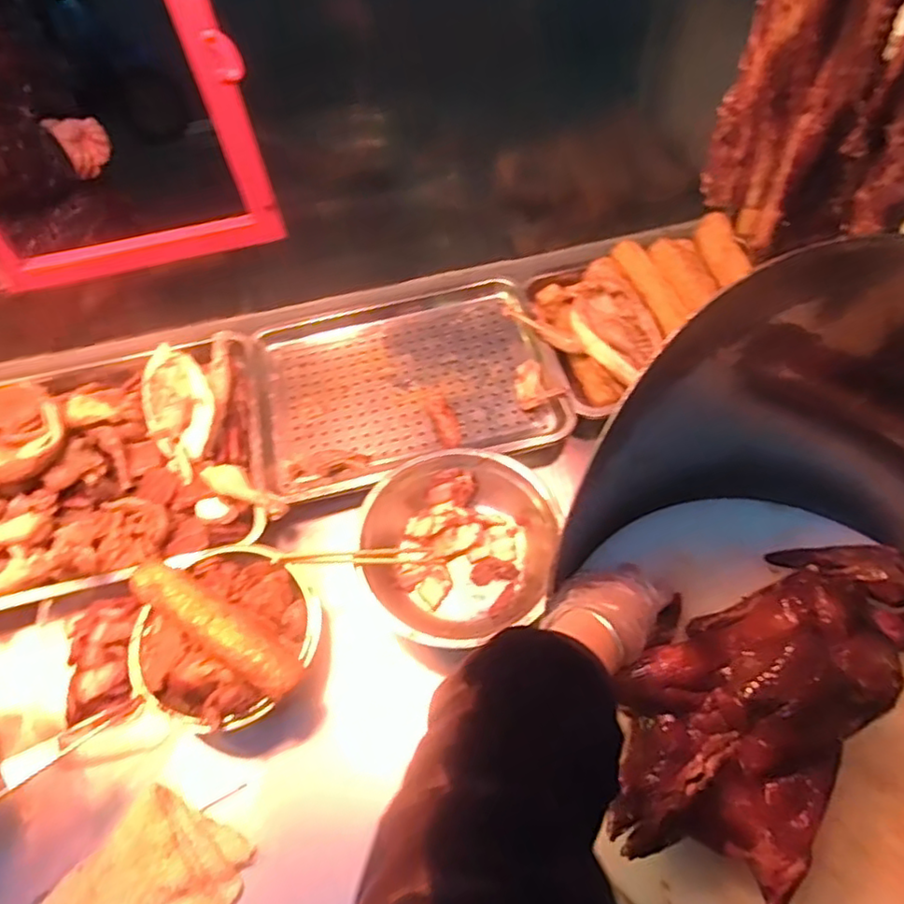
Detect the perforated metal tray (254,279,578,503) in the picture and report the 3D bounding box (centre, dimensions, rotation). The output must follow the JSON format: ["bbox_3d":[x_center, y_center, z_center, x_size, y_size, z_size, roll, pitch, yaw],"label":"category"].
[{"bbox_3d":[-0.064,-0.104,0.841,0.372,0.034,0.302,-15,58,-5],"label":"perforated metal tray"}]

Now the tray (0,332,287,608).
[{"bbox_3d":[-0.483,0.008,0.773,0.499,0.080,0.355,-13,58,-4],"label":"tray"}]

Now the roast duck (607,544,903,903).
[{"bbox_3d":[0.279,0.196,0.529,0.357,0.094,0.175,-34,61,-20],"label":"roast duck"}]

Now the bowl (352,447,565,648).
[{"bbox_3d":[0.005,0.104,0.703,0.207,0.065,0.211,-2,57,3],"label":"bowl"}]

